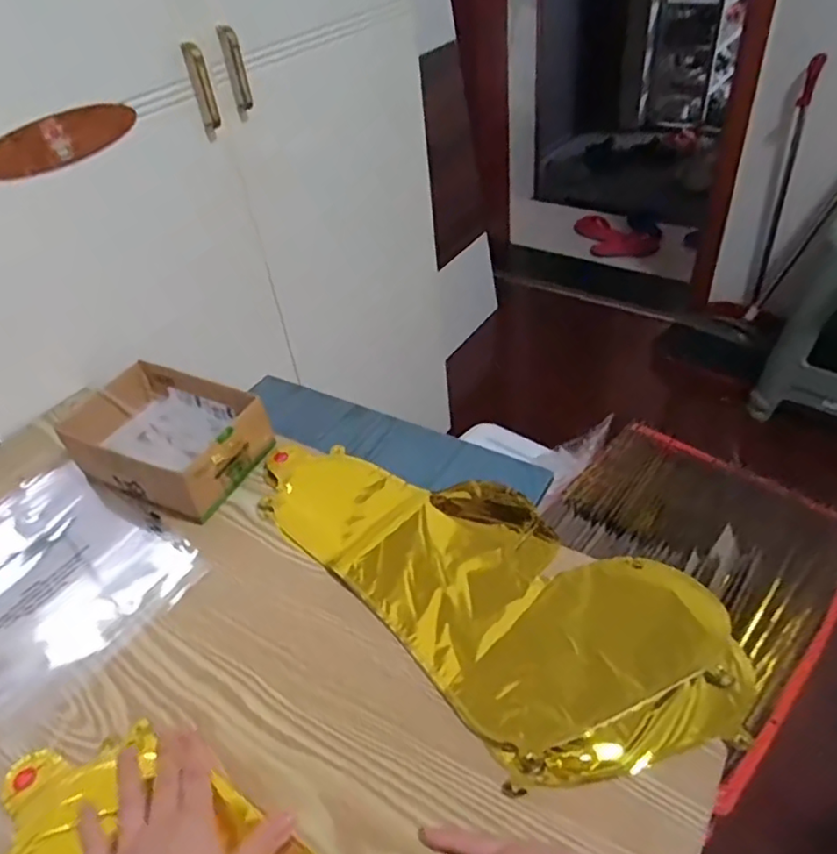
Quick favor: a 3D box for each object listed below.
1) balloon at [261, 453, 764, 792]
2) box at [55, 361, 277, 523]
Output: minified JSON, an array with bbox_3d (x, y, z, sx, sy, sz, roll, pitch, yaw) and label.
[{"bbox_3d":[0.045,0.115,0.554,0.199,0.009,0.433,-35,49,-27],"label":"balloon"},{"bbox_3d":[-0.261,0.015,0.675,0.187,0.073,0.130,17,48,24],"label":"box"}]

